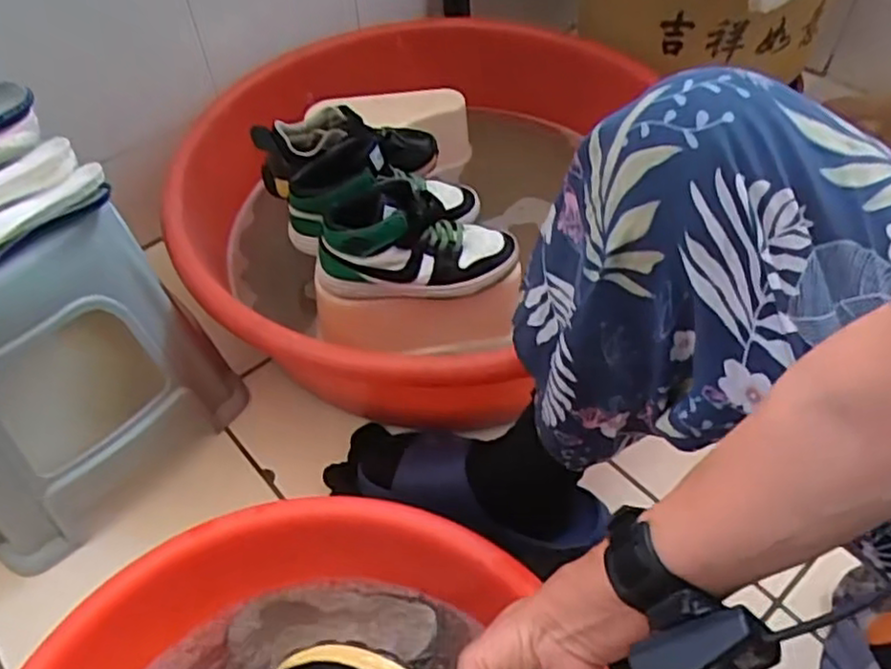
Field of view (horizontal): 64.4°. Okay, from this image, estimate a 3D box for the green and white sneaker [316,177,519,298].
[{"bbox_3d":[-0.028,-0.095,0.717,0.195,0.091,0.074,1,51,1],"label":"green and white sneaker"}]

